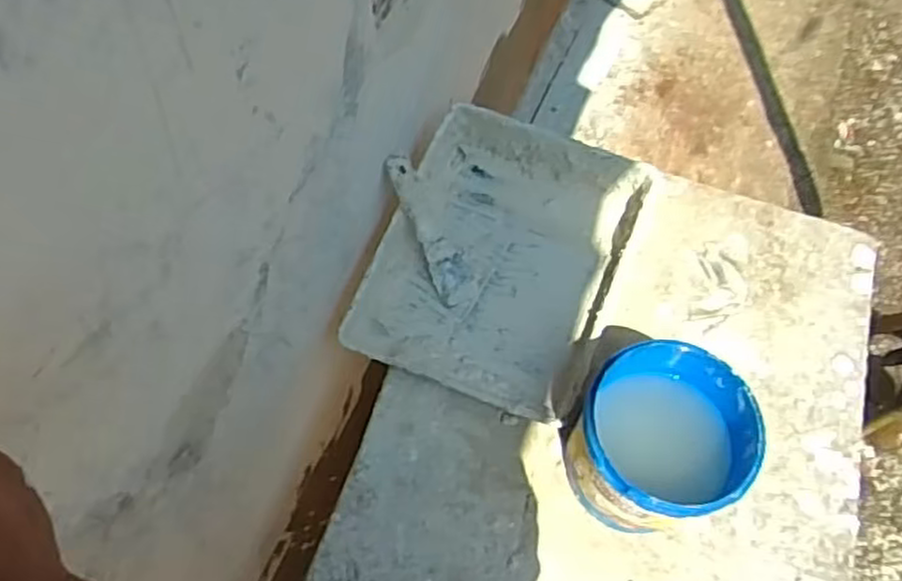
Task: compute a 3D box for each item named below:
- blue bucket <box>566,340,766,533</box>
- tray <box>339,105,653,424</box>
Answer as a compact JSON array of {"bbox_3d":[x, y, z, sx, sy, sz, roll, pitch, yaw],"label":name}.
[{"bbox_3d":[0.208,0.159,0.765,0.159,0.177,0.159,1,61,-1],"label":"blue bucket"},{"bbox_3d":[0.058,-0.039,0.917,0.280,0.081,0.356,21,63,10],"label":"tray"}]

